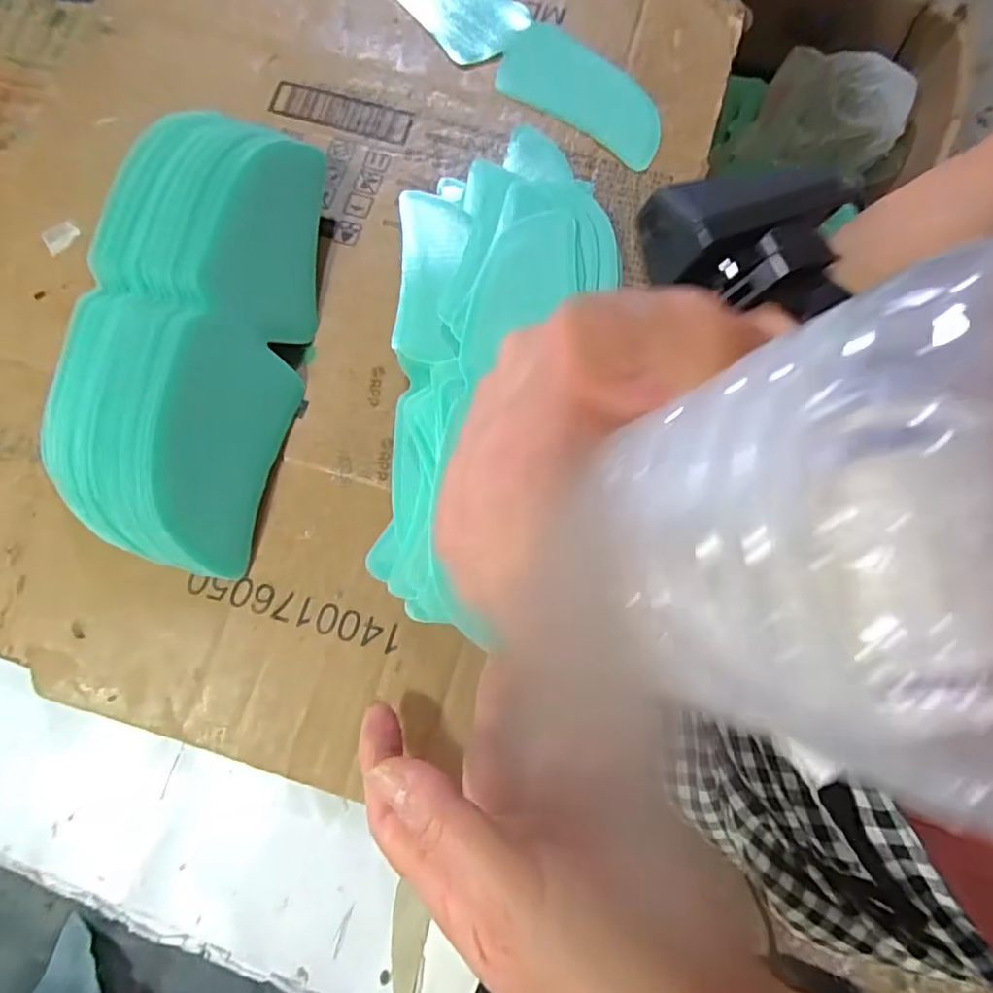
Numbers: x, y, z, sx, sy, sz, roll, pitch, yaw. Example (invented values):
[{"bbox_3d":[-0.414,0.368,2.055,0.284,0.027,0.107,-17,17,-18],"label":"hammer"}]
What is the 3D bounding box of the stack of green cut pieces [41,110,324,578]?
[{"bbox_3d":[-0.156,-0.085,0.296,0.104,0.051,0.228,9,75,4],"label":"stack of green cut pieces"}]

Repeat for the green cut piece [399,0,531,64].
[{"bbox_3d":[-0.030,-0.334,0.390,0.062,0.004,0.109,-39,81,-10],"label":"green cut piece"}]

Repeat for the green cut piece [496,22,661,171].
[{"bbox_3d":[0.055,-0.256,0.368,0.121,0.004,0.062,39,79,11],"label":"green cut piece"}]

